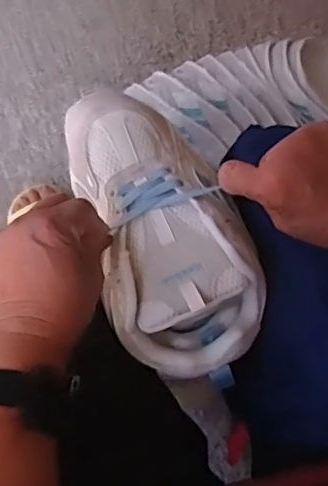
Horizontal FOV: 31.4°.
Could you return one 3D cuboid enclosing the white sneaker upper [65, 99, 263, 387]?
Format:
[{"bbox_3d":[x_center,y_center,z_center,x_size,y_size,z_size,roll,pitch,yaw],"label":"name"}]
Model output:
[{"bbox_3d":[-0.002,-0.012,0.439,0.111,0.069,0.226,-22,75,-7],"label":"white sneaker upper"}]

